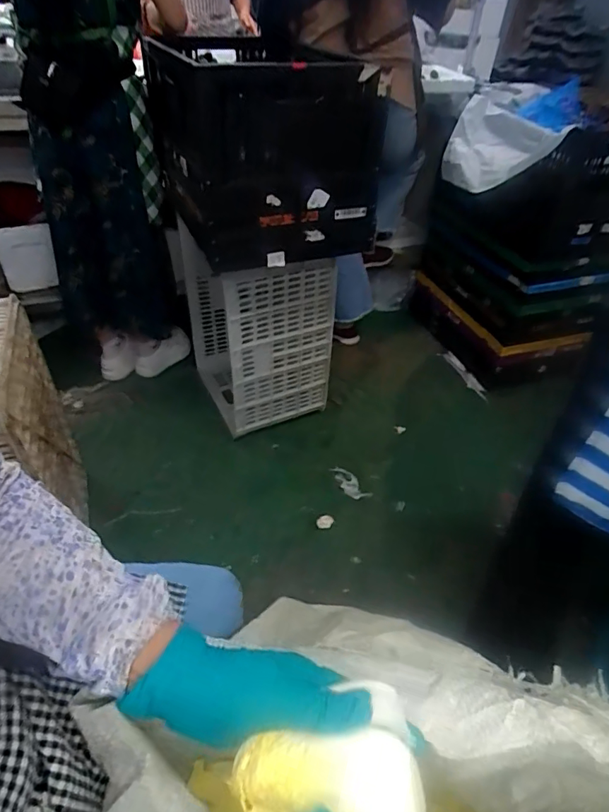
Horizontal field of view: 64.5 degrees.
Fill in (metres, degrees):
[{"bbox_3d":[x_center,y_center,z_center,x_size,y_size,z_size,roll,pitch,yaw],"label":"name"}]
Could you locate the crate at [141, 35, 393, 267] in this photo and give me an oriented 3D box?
[{"bbox_3d":[-0.117,-0.677,1.238,0.445,0.361,0.608,-15,45,-18],"label":"crate"}]

